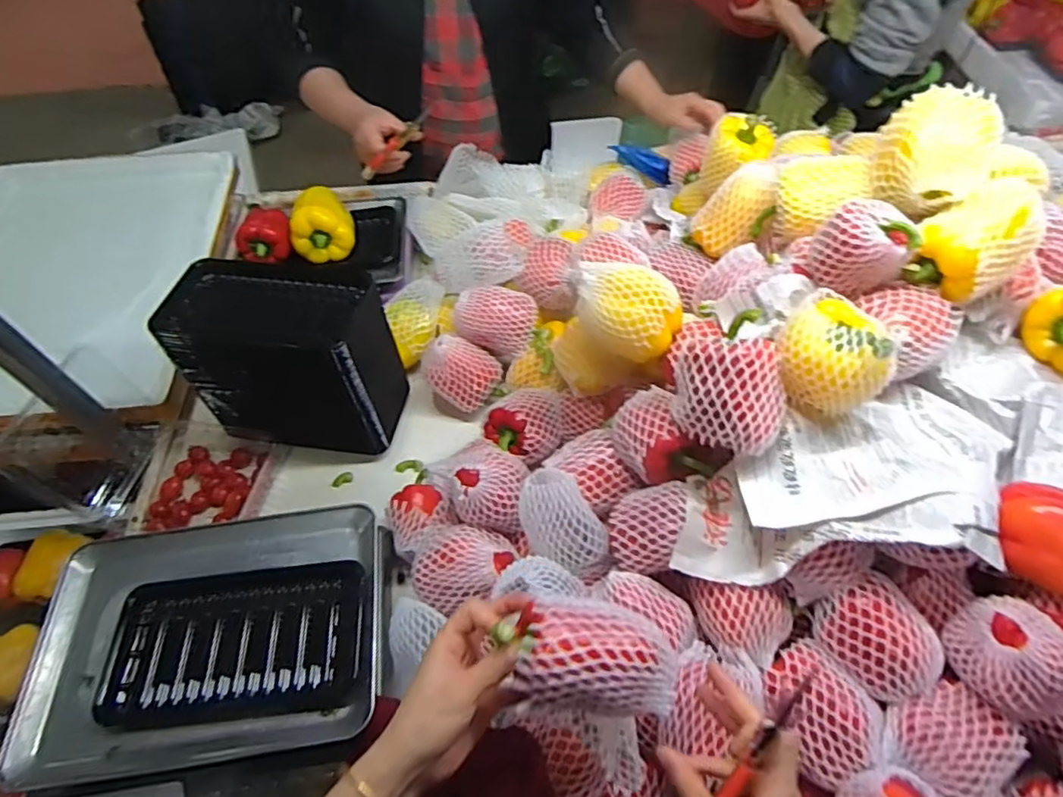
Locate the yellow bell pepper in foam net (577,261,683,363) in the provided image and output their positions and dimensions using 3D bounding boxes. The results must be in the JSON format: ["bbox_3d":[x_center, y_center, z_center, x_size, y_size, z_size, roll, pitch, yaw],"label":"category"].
[{"bbox_3d":[0.108,-0.101,0.684,0.120,0.074,0.079,8,56,9],"label":"yellow bell pepper in foam net"}]

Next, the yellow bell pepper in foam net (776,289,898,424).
[{"bbox_3d":[0.287,-0.043,0.581,0.098,0.094,0.092,-2,55,2],"label":"yellow bell pepper in foam net"}]

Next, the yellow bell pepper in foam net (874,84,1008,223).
[{"bbox_3d":[0.416,-0.260,0.628,0.113,0.087,0.112,-38,61,-21],"label":"yellow bell pepper in foam net"}]

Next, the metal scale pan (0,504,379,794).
[{"bbox_3d":[-0.314,0.227,0.603,0.318,0.038,0.234,-9,55,-3],"label":"metal scale pan"}]

